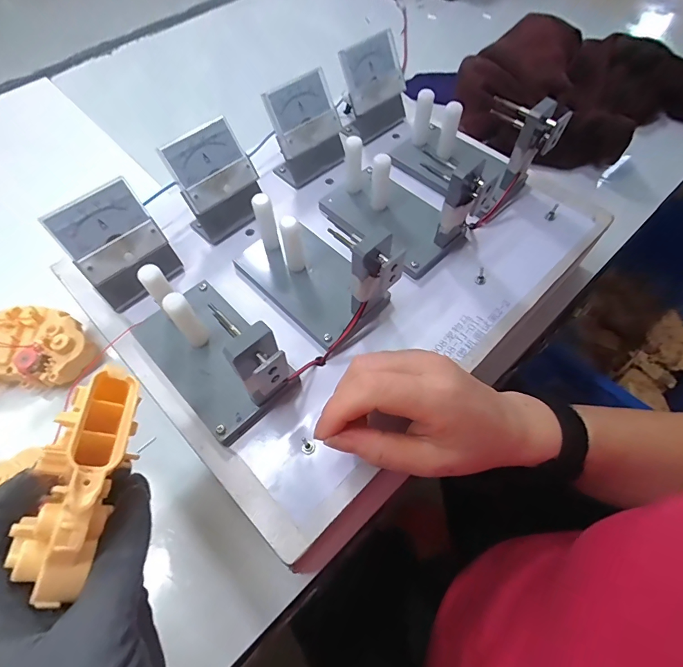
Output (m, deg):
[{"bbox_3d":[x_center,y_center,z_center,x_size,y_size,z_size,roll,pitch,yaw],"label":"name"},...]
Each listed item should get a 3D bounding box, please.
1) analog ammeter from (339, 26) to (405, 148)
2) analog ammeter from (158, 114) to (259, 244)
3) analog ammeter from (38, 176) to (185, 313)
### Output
[{"bbox_3d":[0.036,-0.251,0.407,0.065,0.077,0.045,-37,66,-17],"label":"analog ammeter"},{"bbox_3d":[-0.107,-0.128,0.343,0.066,0.075,0.046,-41,68,-19],"label":"analog ammeter"},{"bbox_3d":[-0.170,-0.065,0.306,0.046,0.074,0.067,39,69,20],"label":"analog ammeter"}]

